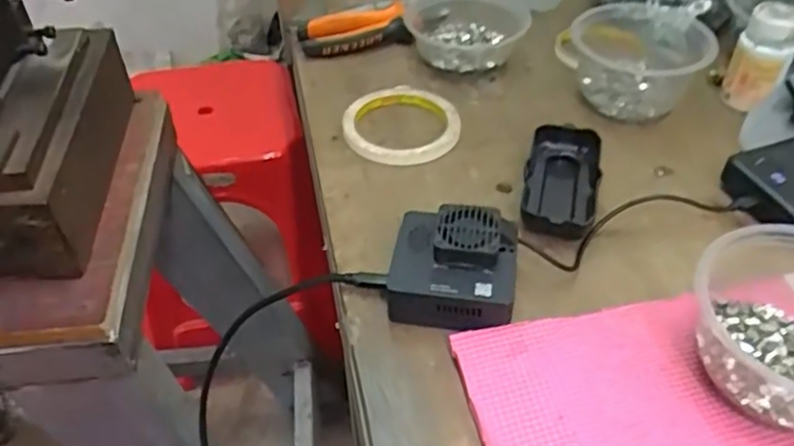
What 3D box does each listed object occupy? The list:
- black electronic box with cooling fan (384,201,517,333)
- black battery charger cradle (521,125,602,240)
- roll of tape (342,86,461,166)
[{"bbox_3d":[0.036,0.027,0.428,0.076,0.042,0.071,7,45,7],"label":"black electronic box with cooling fan"},{"bbox_3d":[0.122,-0.031,0.497,0.052,0.025,0.106,12,46,12],"label":"black battery charger cradle"},{"bbox_3d":[0.004,-0.086,0.568,0.096,0.015,0.098,0,44,0],"label":"roll of tape"}]

